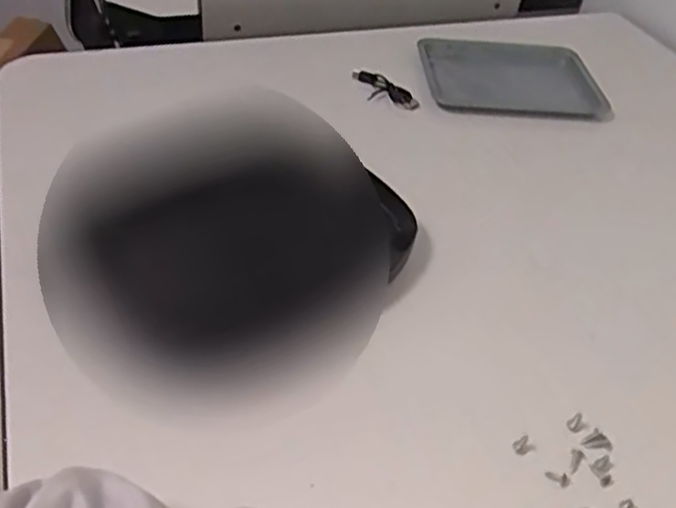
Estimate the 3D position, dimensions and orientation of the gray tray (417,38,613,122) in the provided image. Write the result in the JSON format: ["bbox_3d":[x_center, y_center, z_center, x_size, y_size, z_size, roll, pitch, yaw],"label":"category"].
[{"bbox_3d":[0.167,-0.173,0.670,0.171,0.012,0.135,-2,44,-10],"label":"gray tray"}]

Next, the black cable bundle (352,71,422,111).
[{"bbox_3d":[0.040,-0.150,0.632,0.070,0.015,0.026,34,49,26],"label":"black cable bundle"}]

